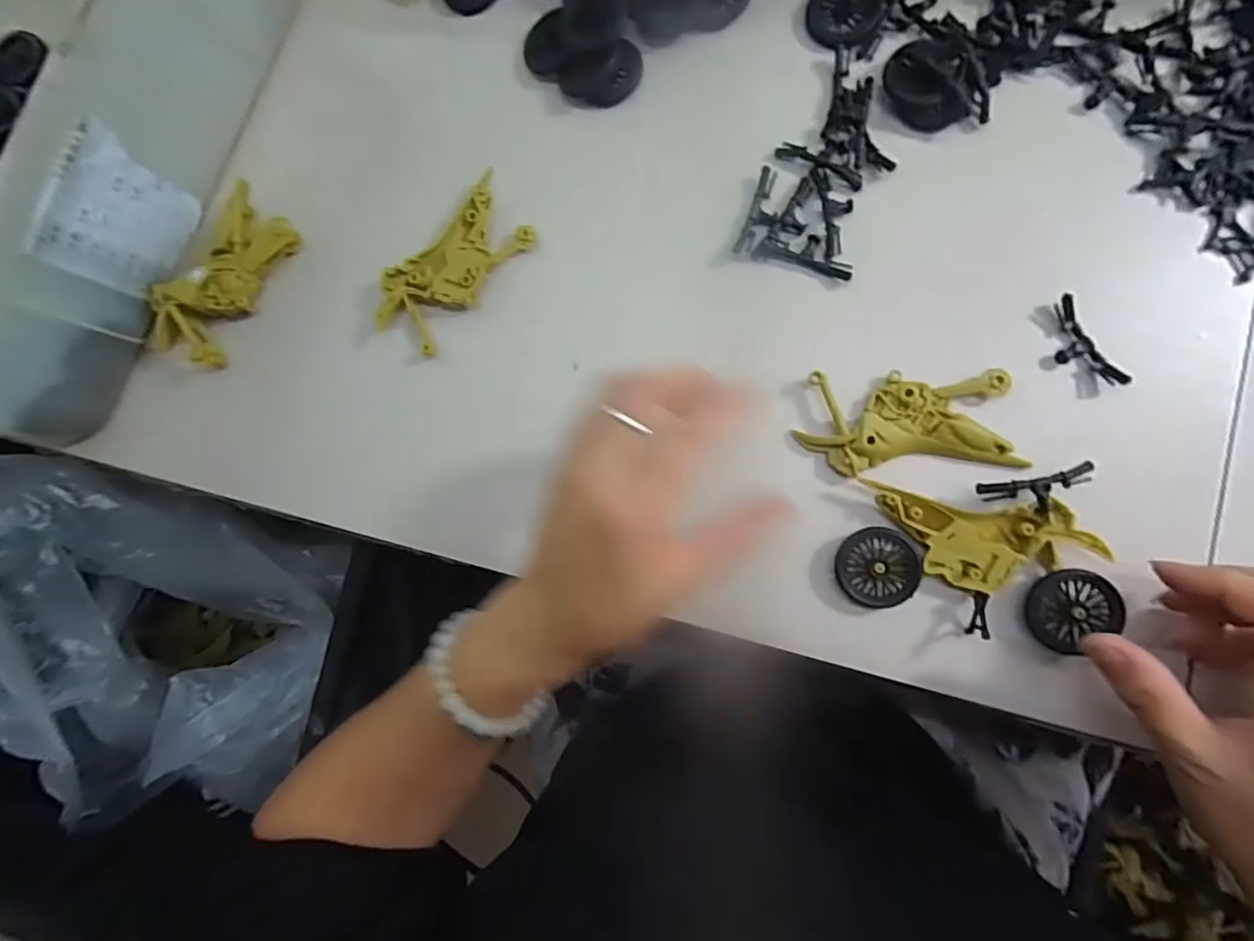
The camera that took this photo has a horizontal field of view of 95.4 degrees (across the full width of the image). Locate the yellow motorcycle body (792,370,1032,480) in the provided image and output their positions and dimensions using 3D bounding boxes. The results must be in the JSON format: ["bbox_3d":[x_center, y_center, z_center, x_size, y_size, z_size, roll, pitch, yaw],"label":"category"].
[{"bbox_3d":[0.139,-0.023,0.279,0.099,0.009,0.048,0,85,8],"label":"yellow motorcycle body"}]

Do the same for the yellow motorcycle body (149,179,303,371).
[{"bbox_3d":[-0.238,-0.112,0.333,0.046,0.022,0.104,31,90,10],"label":"yellow motorcycle body"}]

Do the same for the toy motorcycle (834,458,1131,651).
[{"bbox_3d":[0.161,0.039,0.266,0.113,0.016,0.076,3,85,9],"label":"toy motorcycle"}]

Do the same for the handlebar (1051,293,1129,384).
[{"bbox_3d":[0.215,-0.058,0.272,0.018,0.008,0.049,-29,82,5],"label":"handlebar"}]

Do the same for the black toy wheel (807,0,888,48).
[{"bbox_3d":[0.117,-0.246,0.304,0.039,0.004,0.040,-1,85,8],"label":"black toy wheel"}]

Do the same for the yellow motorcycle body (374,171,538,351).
[{"bbox_3d":[-0.098,-0.114,0.321,0.047,0.014,0.098,43,92,10],"label":"yellow motorcycle body"}]

